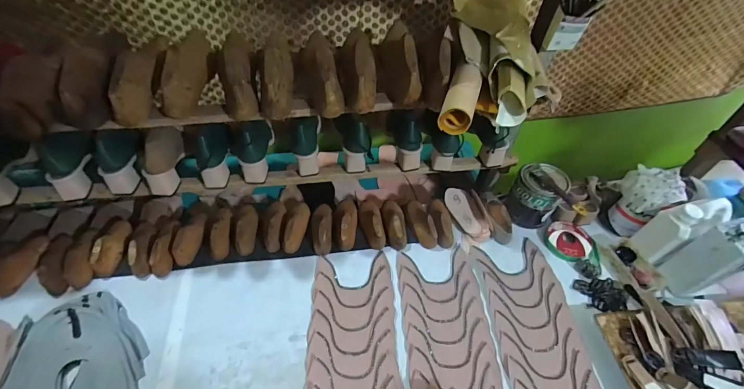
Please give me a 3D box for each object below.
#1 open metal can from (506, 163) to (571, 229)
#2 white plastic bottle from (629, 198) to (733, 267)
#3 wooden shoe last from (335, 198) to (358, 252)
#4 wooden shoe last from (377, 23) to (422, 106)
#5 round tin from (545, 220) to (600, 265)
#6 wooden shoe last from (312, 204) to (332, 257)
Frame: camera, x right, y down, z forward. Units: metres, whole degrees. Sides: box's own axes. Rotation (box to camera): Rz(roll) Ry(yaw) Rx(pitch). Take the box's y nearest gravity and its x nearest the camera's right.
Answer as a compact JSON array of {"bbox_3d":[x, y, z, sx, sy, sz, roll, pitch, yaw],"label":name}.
[{"bbox_3d":[0.382,0.004,0.836,0.107,0.127,0.098,1,51,-1],"label":"open metal can"},{"bbox_3d":[0.656,0.070,0.758,0.118,0.135,0.073,-22,55,-18],"label":"white plastic bottle"},{"bbox_3d":[-0.062,0.064,0.834,0.056,0.049,0.137,-2,51,-3],"label":"wooden shoe last"},{"bbox_3d":[0.049,-0.278,0.703,0.062,0.088,0.257,-3,51,-4],"label":"wooden shoe last"},{"bbox_3d":[0.461,0.107,0.824,0.107,0.019,0.103,5,51,3],"label":"round tin"},{"bbox_3d":[-0.119,0.070,0.818,0.053,0.050,0.134,-2,51,-3],"label":"wooden shoe last"}]

